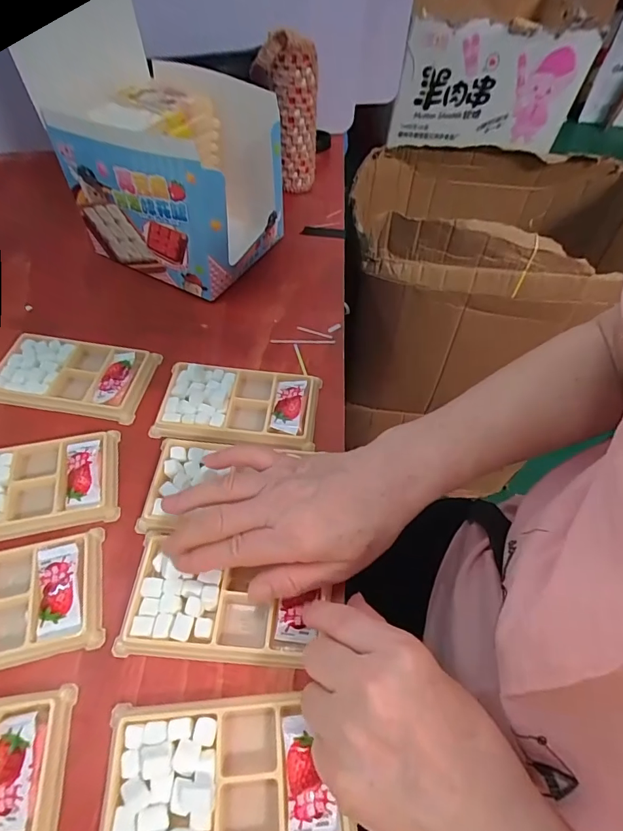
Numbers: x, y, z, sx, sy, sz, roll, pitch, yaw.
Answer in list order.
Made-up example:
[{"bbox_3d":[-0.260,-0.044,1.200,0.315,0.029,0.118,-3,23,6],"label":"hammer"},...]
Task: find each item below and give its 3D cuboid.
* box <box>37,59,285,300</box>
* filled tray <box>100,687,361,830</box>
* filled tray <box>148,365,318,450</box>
[{"bbox_3d":[-0.133,-0.243,0.475,0.171,0.149,0.150,26,58,15],"label":"box"},{"bbox_3d":[-0.046,0.200,0.250,0.130,0.018,0.078,-3,55,-4],"label":"filled tray"},{"bbox_3d":[-0.064,-0.010,0.399,0.135,0.015,0.075,5,55,2],"label":"filled tray"}]

